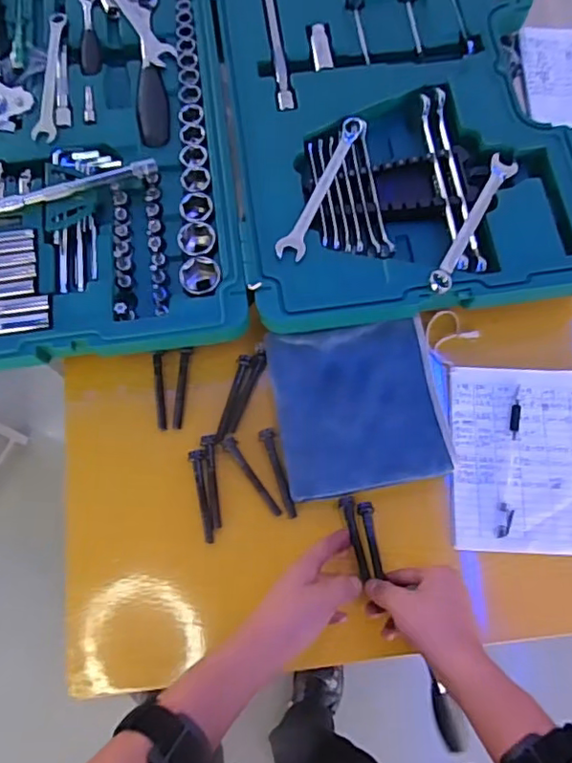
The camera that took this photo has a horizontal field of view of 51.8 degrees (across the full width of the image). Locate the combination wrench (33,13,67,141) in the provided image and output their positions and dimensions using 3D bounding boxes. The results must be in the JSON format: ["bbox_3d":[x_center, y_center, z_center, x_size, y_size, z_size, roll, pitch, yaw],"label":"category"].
[{"bbox_3d":[-0.272,-0.354,0.679,0.026,0.006,0.184,-3,71,1],"label":"combination wrench"}]

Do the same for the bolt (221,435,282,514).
[{"bbox_3d":[-0.035,0.098,0.607,0.014,0.009,0.094,-32,73,-9],"label":"bolt"}]

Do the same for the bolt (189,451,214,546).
[{"bbox_3d":[-0.085,0.117,0.601,0.015,0.011,0.093,-10,71,-1],"label":"bolt"}]

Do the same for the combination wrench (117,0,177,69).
[{"bbox_3d":[-0.195,-0.465,0.715,0.030,0.009,0.225,-30,73,-8],"label":"combination wrench"}]

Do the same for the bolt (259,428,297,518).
[{"bbox_3d":[-0.008,0.094,0.605,0.015,0.012,0.092,-16,72,-4],"label":"bolt"}]

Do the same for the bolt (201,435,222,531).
[{"bbox_3d":[-0.074,0.101,0.606,0.014,0.009,0.093,-9,71,-1],"label":"bolt"}]

